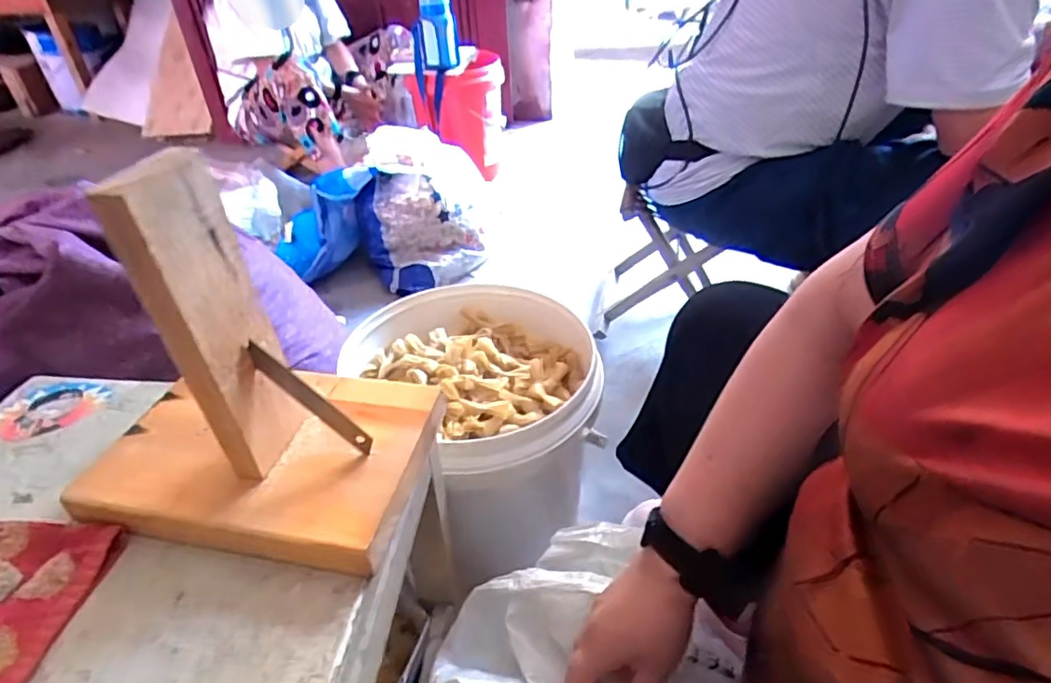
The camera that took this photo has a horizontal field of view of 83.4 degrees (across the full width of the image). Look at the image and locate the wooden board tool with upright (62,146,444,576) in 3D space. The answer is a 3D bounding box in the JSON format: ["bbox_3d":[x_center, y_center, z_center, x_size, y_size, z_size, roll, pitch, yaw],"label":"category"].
[{"bbox_3d":[-0.175,-0.002,0.348,0.206,0.208,0.138,6,38,11],"label":"wooden board tool with upright"}]

